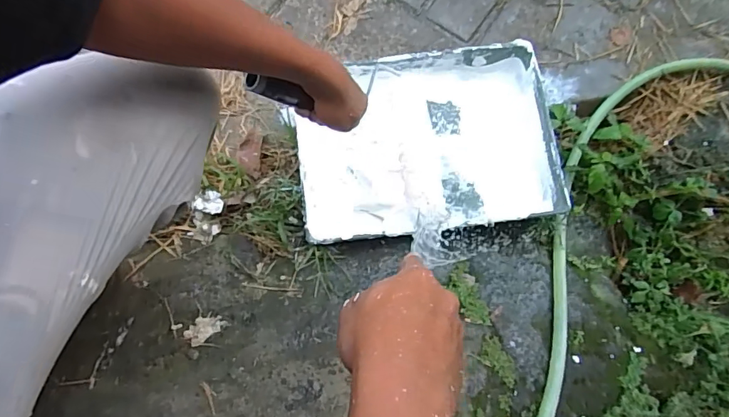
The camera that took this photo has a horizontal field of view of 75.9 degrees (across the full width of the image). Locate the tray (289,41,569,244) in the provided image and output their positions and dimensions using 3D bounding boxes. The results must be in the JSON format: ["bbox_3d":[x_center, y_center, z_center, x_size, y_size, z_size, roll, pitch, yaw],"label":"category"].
[{"bbox_3d":[0.088,-0.097,0.721,0.375,0.074,0.273,-7,78,-1],"label":"tray"}]

